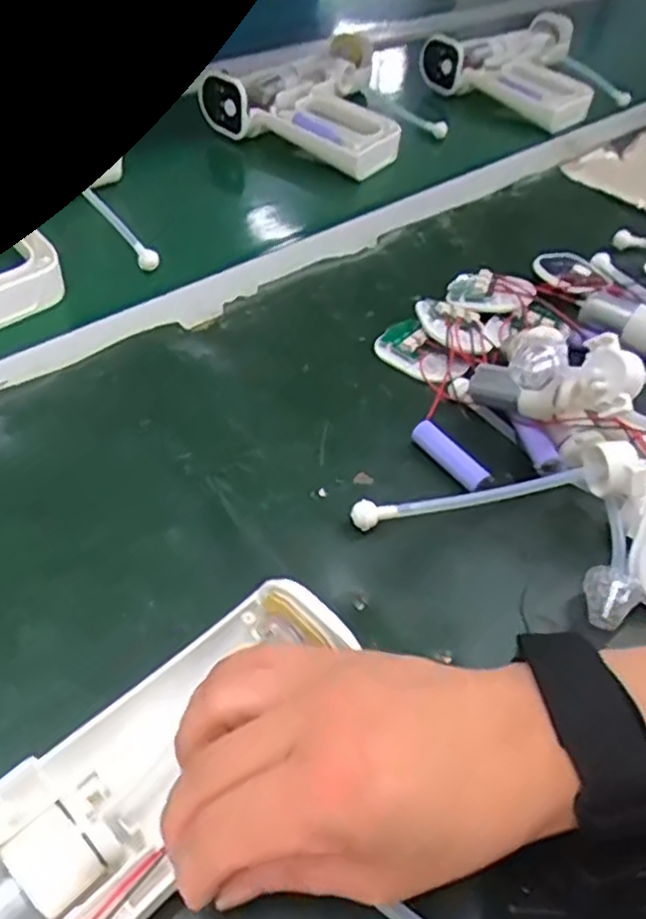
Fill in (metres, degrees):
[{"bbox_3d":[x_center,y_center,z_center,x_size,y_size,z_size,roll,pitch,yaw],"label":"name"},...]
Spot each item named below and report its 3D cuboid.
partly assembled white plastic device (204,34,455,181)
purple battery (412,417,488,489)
[{"bbox_3d":[0.027,-0.345,0.686,0.194,0.048,0.215,32,52,24],"label":"partly assembled white plastic device"},{"bbox_3d":[0.069,-0.002,0.391,0.010,0.013,0.049,-28,54,-27],"label":"purple battery"}]

